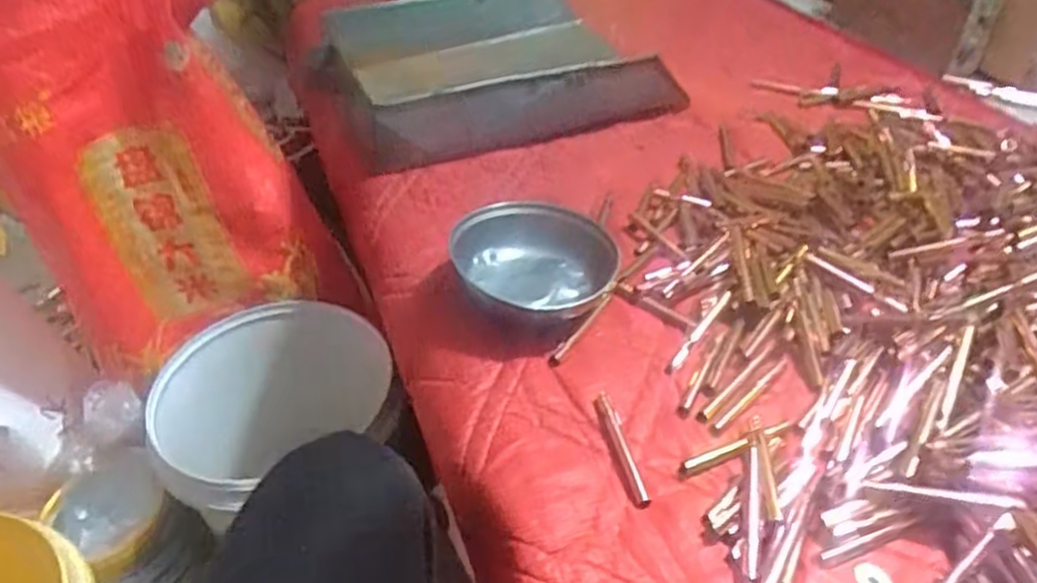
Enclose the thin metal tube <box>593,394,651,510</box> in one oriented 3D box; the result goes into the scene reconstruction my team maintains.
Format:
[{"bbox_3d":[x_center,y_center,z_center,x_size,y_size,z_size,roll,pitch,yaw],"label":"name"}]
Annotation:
[{"bbox_3d":[0.072,0.111,0.505,0.013,0.014,0.092,-10,42,-10],"label":"thin metal tube"}]

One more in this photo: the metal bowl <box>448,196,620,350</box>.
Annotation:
[{"bbox_3d":[0.015,-0.024,0.627,0.131,0.053,0.164,-7,41,-6],"label":"metal bowl"}]

